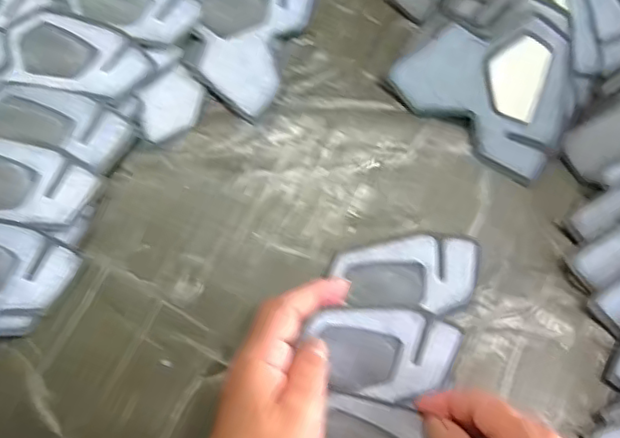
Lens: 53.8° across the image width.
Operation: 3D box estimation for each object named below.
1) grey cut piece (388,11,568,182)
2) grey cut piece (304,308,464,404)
[{"bbox_3d":[0.128,-0.096,0.427,0.121,0.008,0.093,38,113,11],"label":"grey cut piece"},{"bbox_3d":[0.044,0.082,0.378,0.096,0.005,0.055,16,86,-12],"label":"grey cut piece"}]

